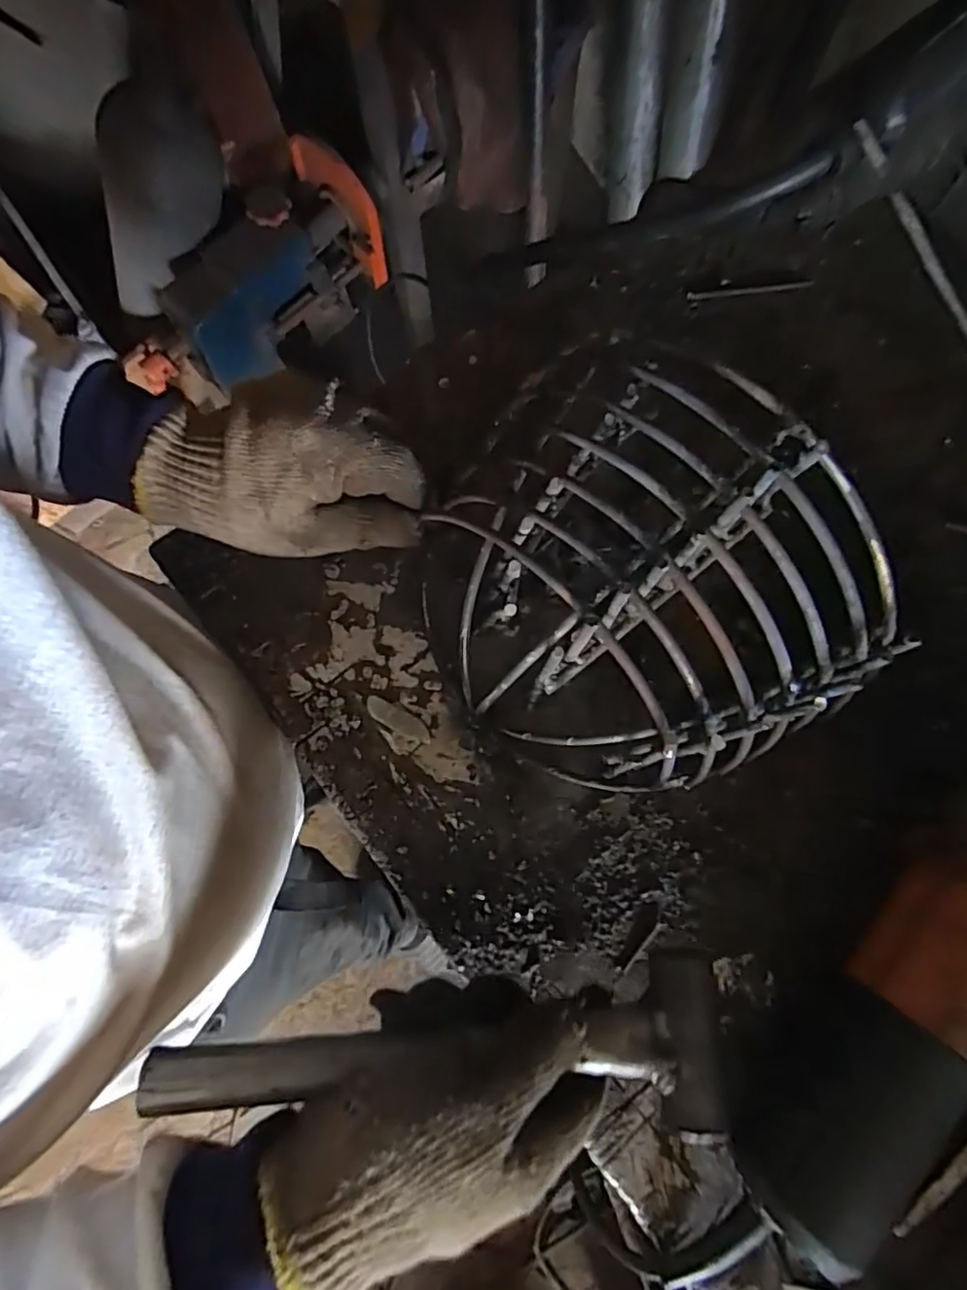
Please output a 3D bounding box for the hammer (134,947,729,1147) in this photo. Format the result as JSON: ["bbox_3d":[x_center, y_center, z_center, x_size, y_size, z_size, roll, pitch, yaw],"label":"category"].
[{"bbox_3d":[-0.013,0.171,0.257,0.238,0.020,0.068,4,80,-10],"label":"hammer"}]

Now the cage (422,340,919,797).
[{"bbox_3d":[0.071,-0.026,0.300,0.214,0.107,0.176,40,83,7],"label":"cage"}]

